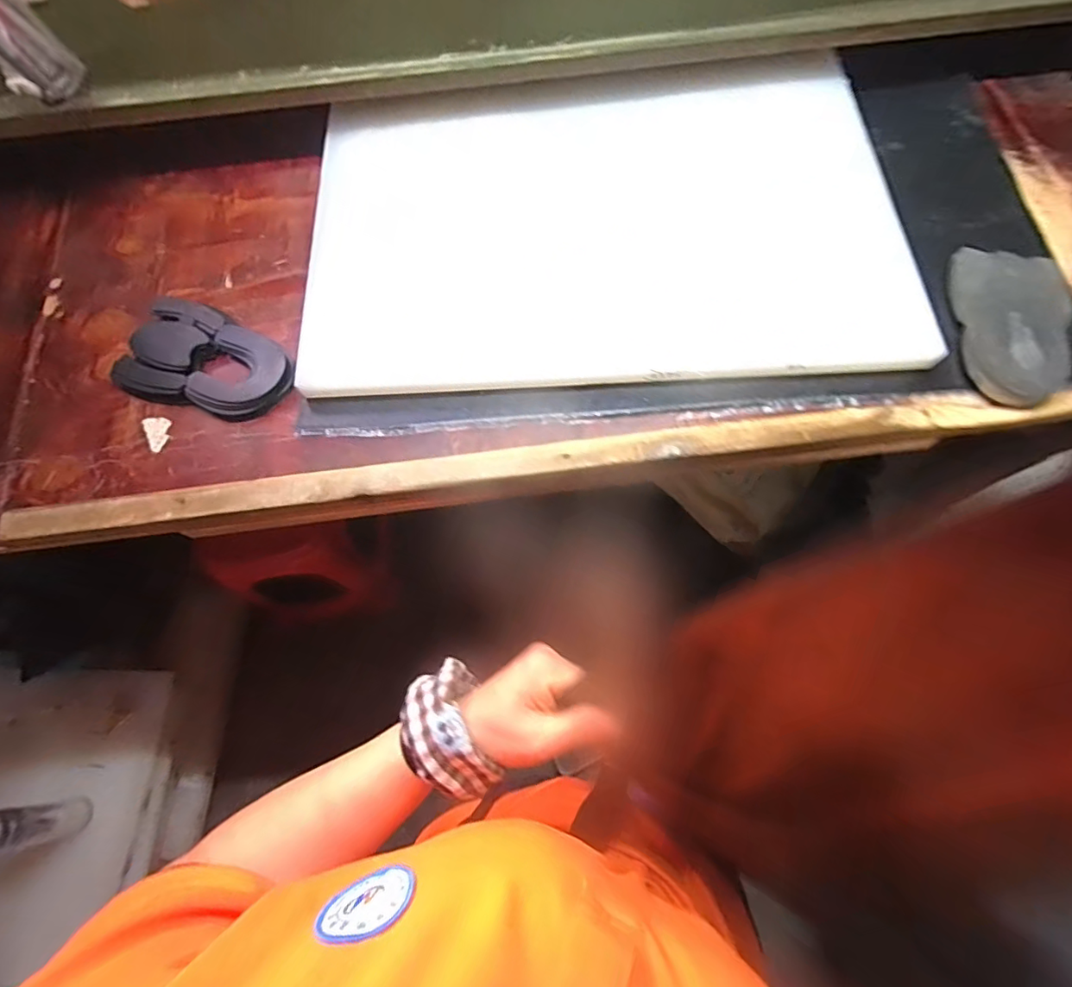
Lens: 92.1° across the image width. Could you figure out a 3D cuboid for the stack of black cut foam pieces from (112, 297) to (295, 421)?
[{"bbox_3d":[-0.383,-0.156,0.603,0.218,0.021,0.124,17,71,8],"label":"stack of black cut foam pieces"}]

